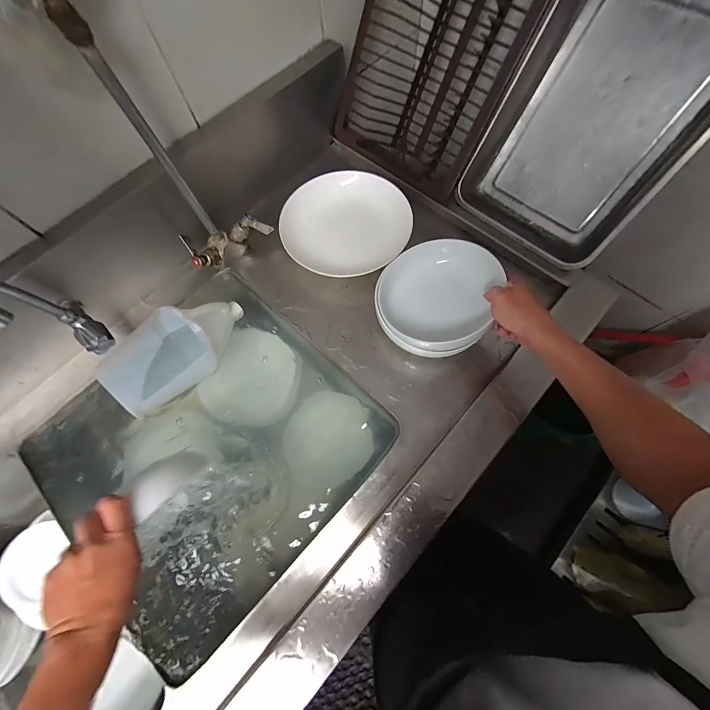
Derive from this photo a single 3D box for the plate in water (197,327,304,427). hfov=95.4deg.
[{"bbox_3d":[-0.215,0.057,0.712,0.183,0.028,0.201,-1,93,-19],"label":"plate in water"}]

